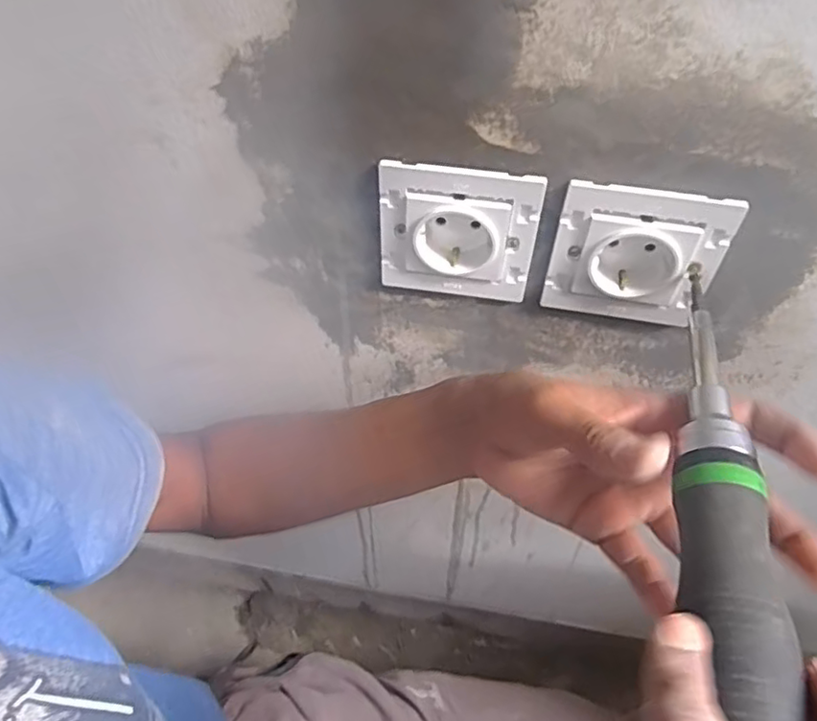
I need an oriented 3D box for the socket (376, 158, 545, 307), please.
[{"bbox_3d":[0.027,-0.070,0.338,0.083,0.081,0.019,5,51,4],"label":"socket"}]

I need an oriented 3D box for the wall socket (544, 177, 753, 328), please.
[{"bbox_3d":[0.119,-0.058,0.330,0.083,0.081,0.027,9,51,8],"label":"wall socket"}]

